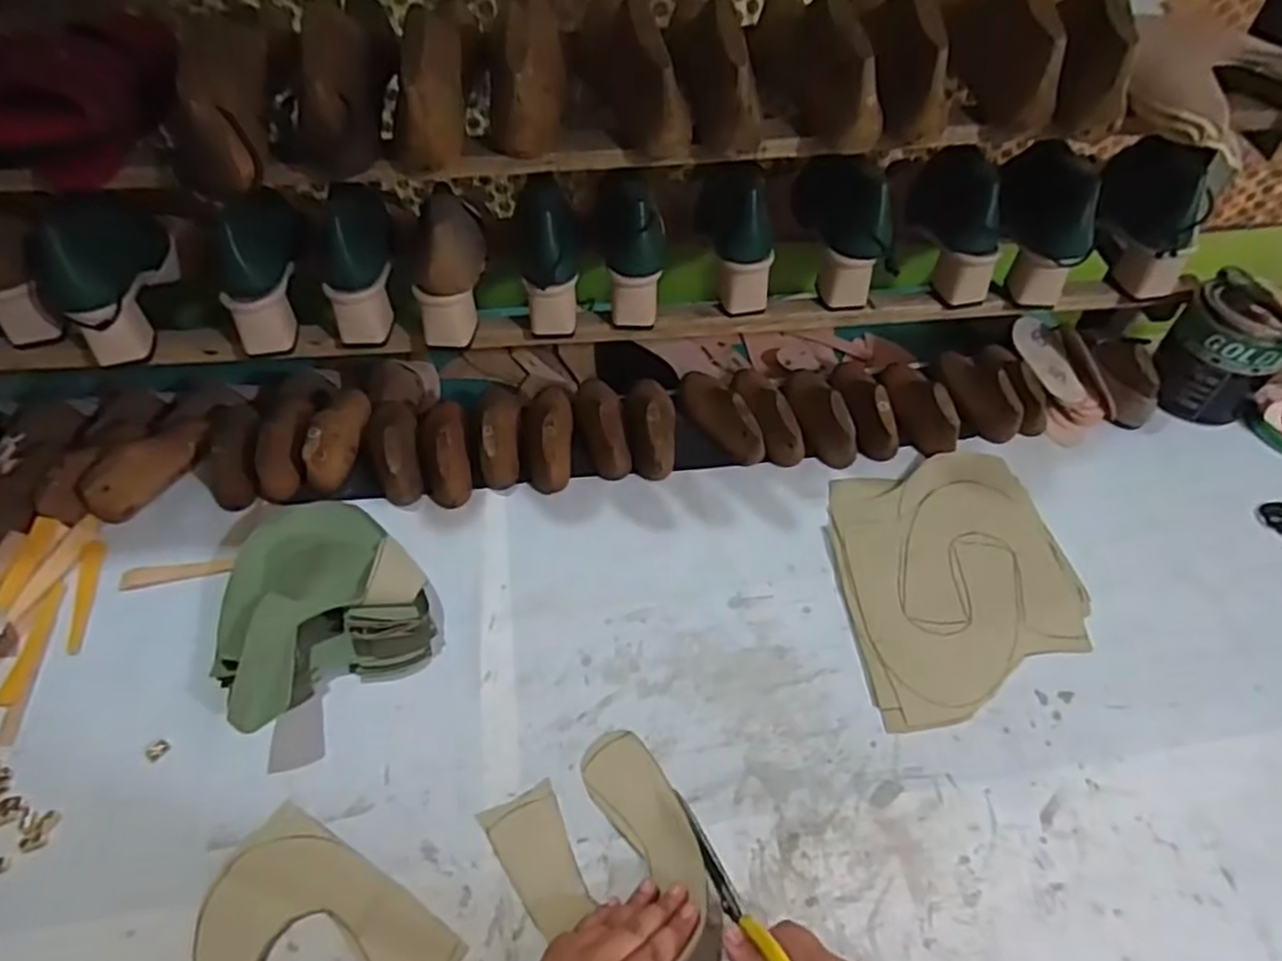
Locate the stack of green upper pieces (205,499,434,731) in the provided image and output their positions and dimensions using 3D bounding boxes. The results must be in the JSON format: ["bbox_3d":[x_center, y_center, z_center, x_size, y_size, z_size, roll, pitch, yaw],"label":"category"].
[{"bbox_3d":[-0.289,0.105,0.654,0.174,0.058,0.192,-32,59,-22],"label":"stack of green upper pieces"}]

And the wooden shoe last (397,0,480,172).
[{"bbox_3d":[-0.172,-0.355,0.619,0.061,0.076,0.234,-4,53,-3],"label":"wooden shoe last"}]

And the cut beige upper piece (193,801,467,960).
[{"bbox_3d":[-0.236,0.326,0.491,0.179,0.032,0.157,25,57,18],"label":"cut beige upper piece"}]

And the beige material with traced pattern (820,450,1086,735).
[{"bbox_3d":[0.294,0.088,0.700,0.217,0.012,0.263,-6,54,-5],"label":"beige material with traced pattern"}]

